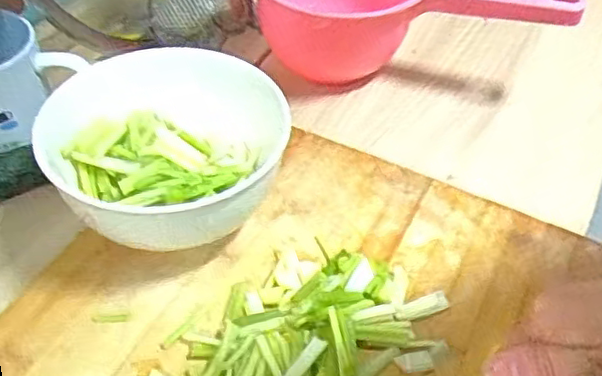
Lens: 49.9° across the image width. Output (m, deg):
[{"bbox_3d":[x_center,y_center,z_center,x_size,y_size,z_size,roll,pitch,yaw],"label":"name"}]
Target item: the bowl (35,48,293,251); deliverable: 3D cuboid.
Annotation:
[{"bbox_3d":[-0.089,-0.019,0.428,0.143,0.075,0.145,2,47,-2],"label":"bowl"}]

